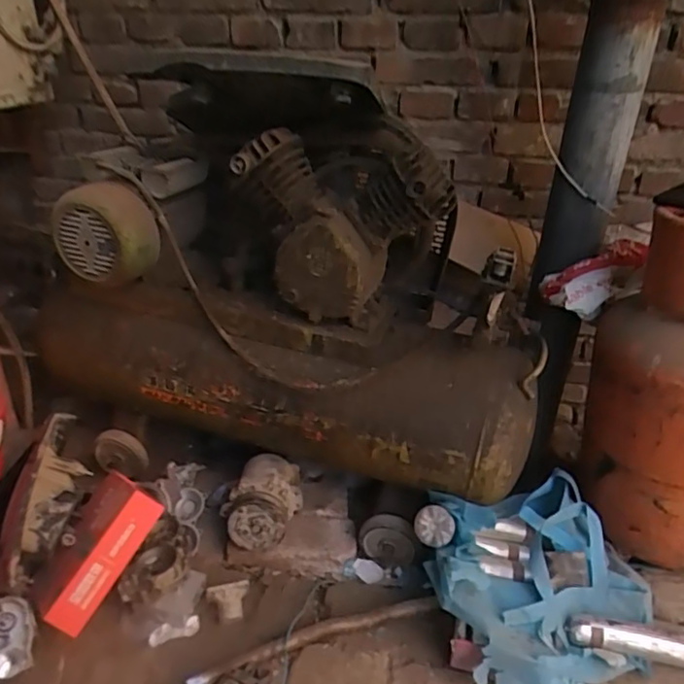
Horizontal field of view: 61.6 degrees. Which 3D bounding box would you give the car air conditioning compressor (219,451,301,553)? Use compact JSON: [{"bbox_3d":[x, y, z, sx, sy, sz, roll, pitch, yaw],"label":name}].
[{"bbox_3d":[-0.149,0.304,1.085,0.138,0.113,0.169,0,29,-3],"label":"car air conditioning compressor"}]

